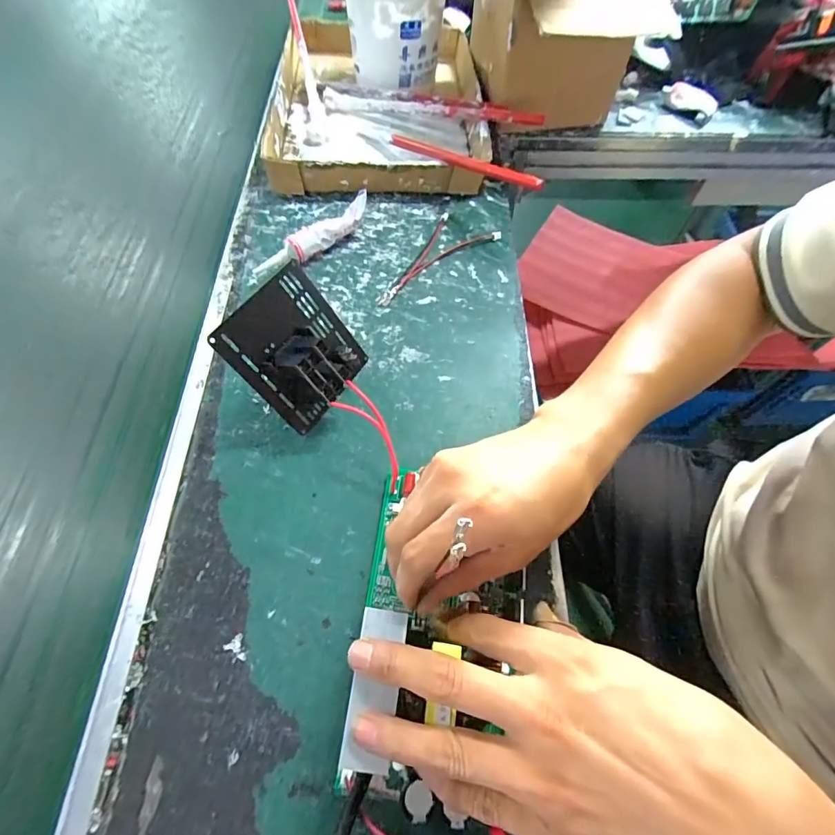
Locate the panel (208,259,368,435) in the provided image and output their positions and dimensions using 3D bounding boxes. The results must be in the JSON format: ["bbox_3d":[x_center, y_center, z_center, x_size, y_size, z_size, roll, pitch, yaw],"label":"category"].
[{"bbox_3d":[-0.084,-0.051,0.320,0.031,0.094,0.085,2,49,55],"label":"panel"}]

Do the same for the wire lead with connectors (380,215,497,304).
[{"bbox_3d":[0.009,-0.160,0.430,0.147,0.008,0.057,-37,69,-18],"label":"wire lead with connectors"}]

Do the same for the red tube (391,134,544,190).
[{"bbox_3d":[0.040,-0.257,0.435,0.011,0.016,0.209,-37,54,-16],"label":"red tube"}]

